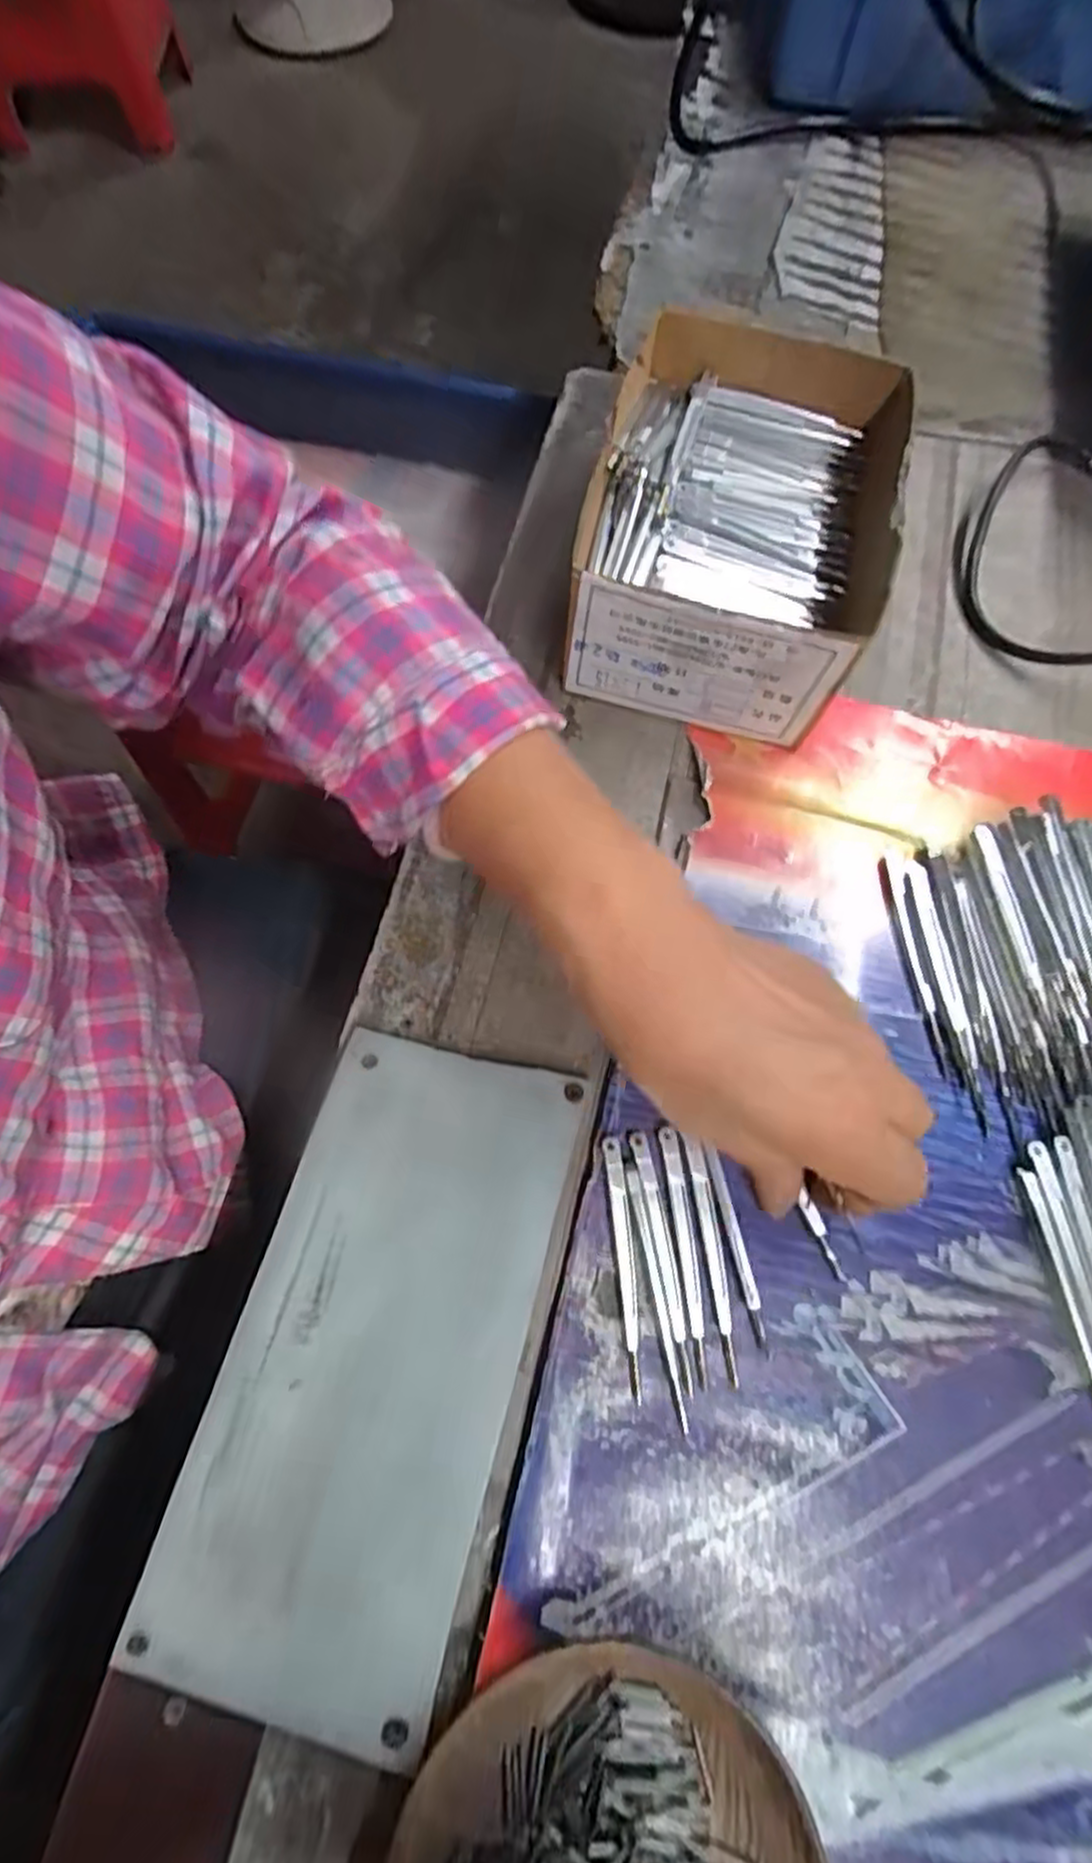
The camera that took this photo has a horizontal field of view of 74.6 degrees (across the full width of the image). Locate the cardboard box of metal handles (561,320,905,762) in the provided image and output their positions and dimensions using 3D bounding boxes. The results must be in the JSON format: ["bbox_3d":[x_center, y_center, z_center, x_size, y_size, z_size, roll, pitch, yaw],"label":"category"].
[{"bbox_3d":[0.084,-0.175,0.322,0.116,0.073,0.153,16,71,5],"label":"cardboard box of metal handles"}]

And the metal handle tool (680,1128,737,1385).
[{"bbox_3d":[0.060,0.115,0.255,0.007,0.005,0.080,-8,71,-3],"label":"metal handle tool"}]

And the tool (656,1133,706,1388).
[{"bbox_3d":[0.051,0.114,0.256,0.008,0.004,0.083,-6,71,-3],"label":"tool"}]

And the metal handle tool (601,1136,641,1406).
[{"bbox_3d":[0.029,0.117,0.254,0.007,0.006,0.084,-6,71,-3],"label":"metal handle tool"}]

